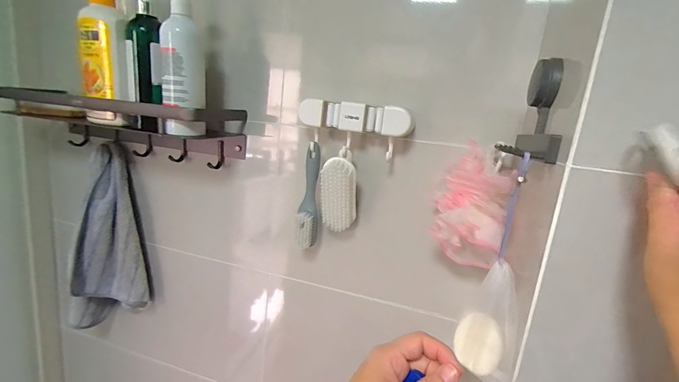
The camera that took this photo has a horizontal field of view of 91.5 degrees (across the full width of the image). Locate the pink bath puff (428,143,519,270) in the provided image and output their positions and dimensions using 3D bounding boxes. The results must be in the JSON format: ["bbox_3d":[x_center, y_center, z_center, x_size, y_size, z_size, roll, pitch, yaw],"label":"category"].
[{"bbox_3d":[0.188,0.030,0.472,0.105,0.159,0.078,9,12,15],"label":"pink bath puff"}]

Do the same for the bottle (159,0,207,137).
[{"bbox_3d":[-0.247,-0.209,0.521,0.068,0.235,0.059,2,12,-18],"label":"bottle"}]

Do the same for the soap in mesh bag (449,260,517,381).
[{"bbox_3d":[0.175,0.153,0.392,0.067,0.137,0.024,13,14,34],"label":"soap in mesh bag"}]

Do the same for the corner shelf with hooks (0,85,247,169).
[{"bbox_3d":[-0.429,-0.119,0.626,0.474,0.102,0.188,7,12,9],"label":"corner shelf with hooks"}]

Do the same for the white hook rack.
[{"bbox_3d":[0.029,-0.090,0.537,0.170,0.096,0.035,8,12,11],"label":"white hook rack"}]

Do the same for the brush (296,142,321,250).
[{"bbox_3d":[-0.055,0.011,0.577,0.043,0.173,0.034,5,11,-2],"label":"brush"}]

